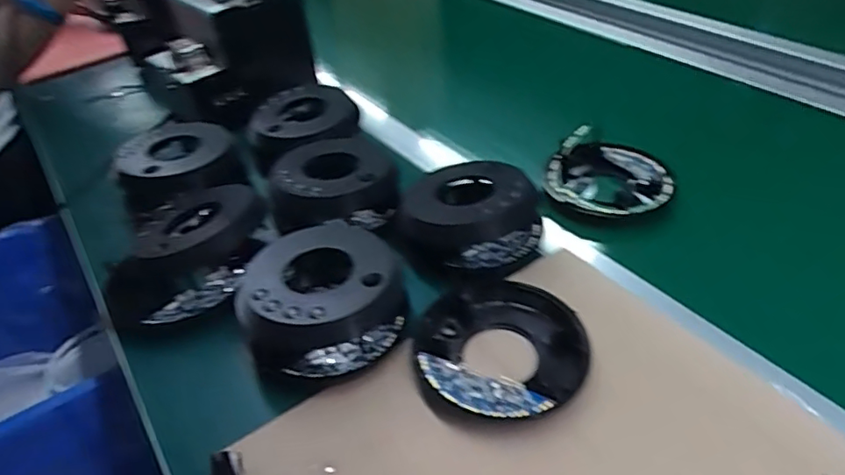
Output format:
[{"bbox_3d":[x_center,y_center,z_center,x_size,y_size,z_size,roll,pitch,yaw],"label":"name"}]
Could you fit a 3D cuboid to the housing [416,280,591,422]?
[{"bbox_3d":[0.058,0.078,0.430,0.120,0.015,0.126,-8,40,-3],"label":"housing"}]

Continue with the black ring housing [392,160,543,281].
[{"bbox_3d":[0.045,-0.021,0.523,0.126,0.058,0.120,11,43,19],"label":"black ring housing"}]

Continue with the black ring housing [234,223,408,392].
[{"bbox_3d":[-0.078,0.050,0.451,0.125,0.062,0.123,-17,41,-13],"label":"black ring housing"}]

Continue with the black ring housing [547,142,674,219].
[{"bbox_3d":[0.191,-0.061,0.593,0.119,0.027,0.120,-3,40,3],"label":"black ring housing"}]

